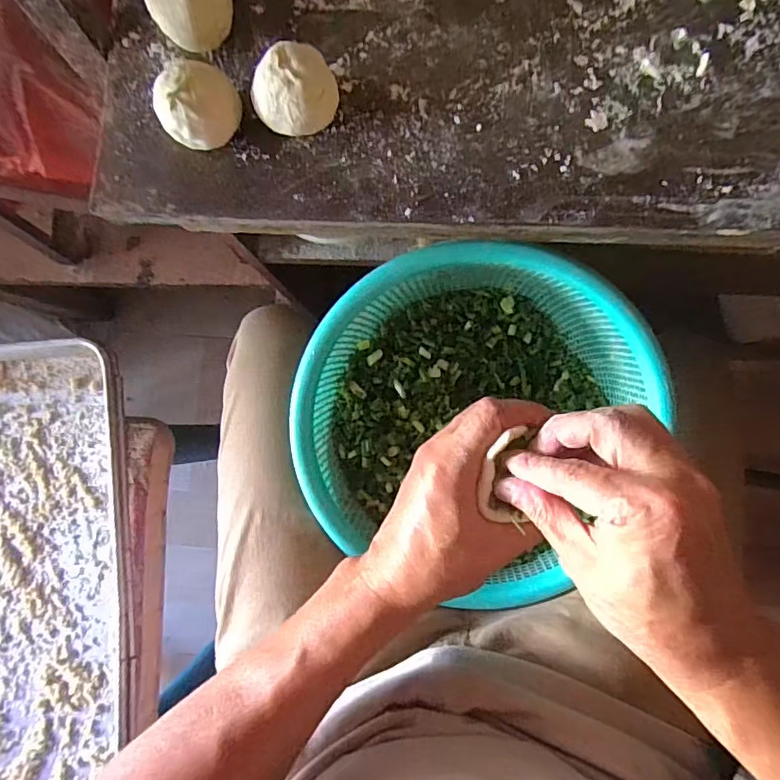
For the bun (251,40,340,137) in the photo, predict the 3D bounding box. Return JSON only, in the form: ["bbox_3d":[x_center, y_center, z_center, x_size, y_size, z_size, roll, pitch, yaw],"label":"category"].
[{"bbox_3d":[-0.055,-0.173,0.317,0.048,0.041,0.042,-19,83,2],"label":"bun"}]

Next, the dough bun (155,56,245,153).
[{"bbox_3d":[-0.114,-0.168,0.322,0.048,0.041,0.043,-34,83,1],"label":"dough bun"}]

